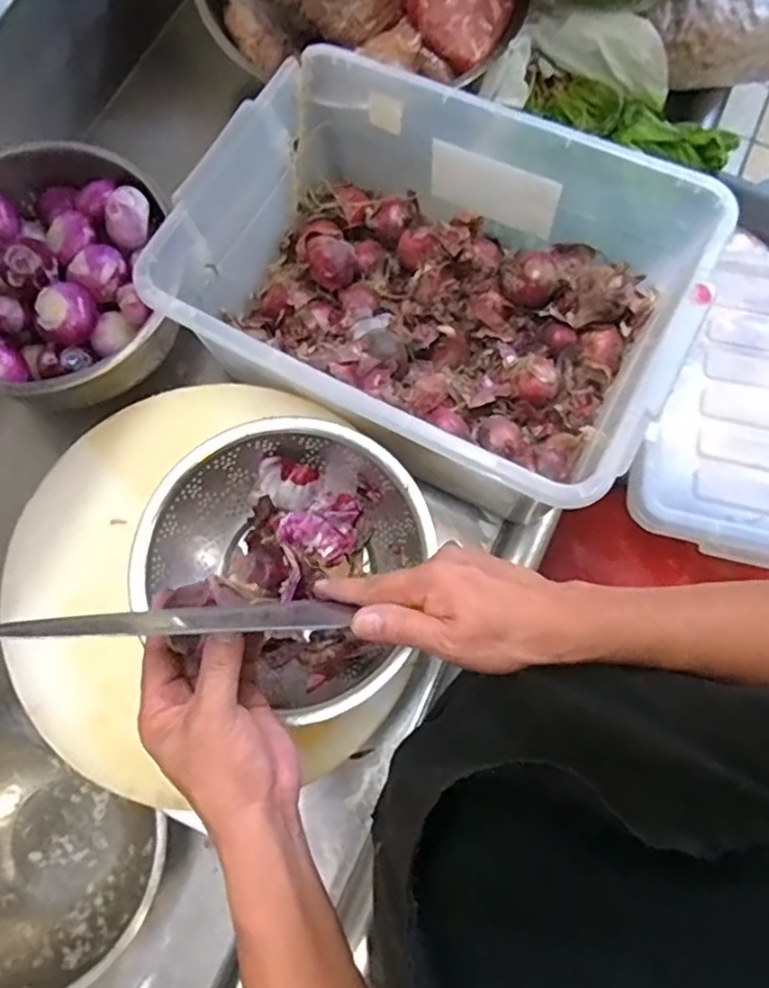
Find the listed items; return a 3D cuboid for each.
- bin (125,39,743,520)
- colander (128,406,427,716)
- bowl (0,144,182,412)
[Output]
[{"bbox_3d":[0.033,-0.186,0.589,0.412,0.163,0.302,27,76,6],"label":"bin"},{"bbox_3d":[-0.077,0.048,0.529,0.222,0.077,0.204,0,75,-2],"label":"colander"},{"bbox_3d":[-0.316,-0.194,0.618,0.214,0.115,0.229,0,75,-2],"label":"bowl"}]

